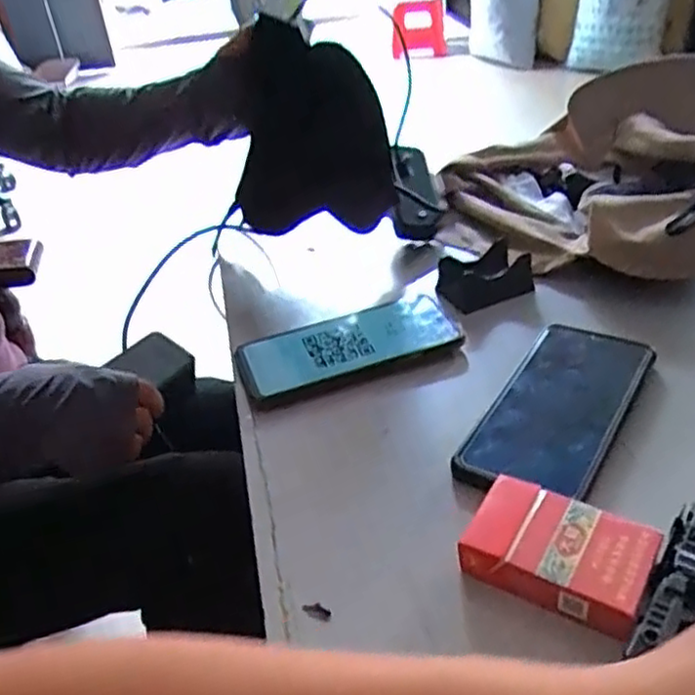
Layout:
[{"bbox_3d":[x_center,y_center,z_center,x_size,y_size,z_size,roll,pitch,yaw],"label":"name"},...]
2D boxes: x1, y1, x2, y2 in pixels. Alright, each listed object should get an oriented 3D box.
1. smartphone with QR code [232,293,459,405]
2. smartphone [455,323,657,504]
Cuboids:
[{"bbox_3d":[-0.001,-0.005,0.537,0.164,0.014,0.075,-16,40,-8],"label":"smartphone with QR code"},{"bbox_3d":[0.137,0.038,0.456,0.078,0.016,0.170,18,41,30],"label":"smartphone"}]

